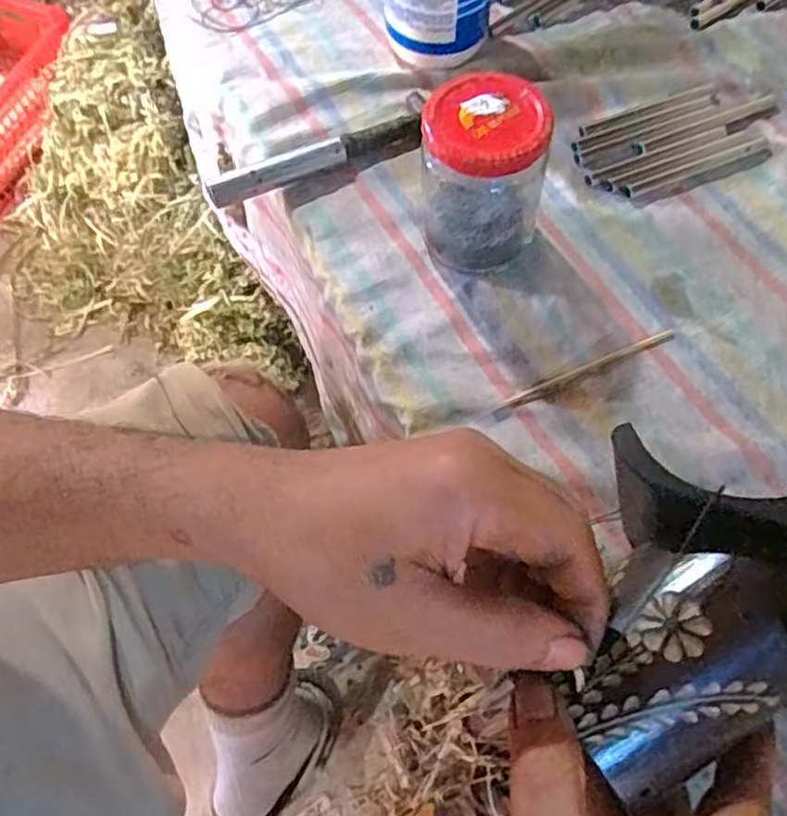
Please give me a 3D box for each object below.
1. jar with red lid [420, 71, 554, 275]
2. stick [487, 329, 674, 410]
[{"bbox_3d":[0.049,-0.125,0.391,0.063,0.092,0.059,-1,64,3],"label":"jar with red lid"},{"bbox_3d":[0.104,-0.021,0.383,0.110,0.004,0.007,-22,65,-7],"label":"stick"}]

